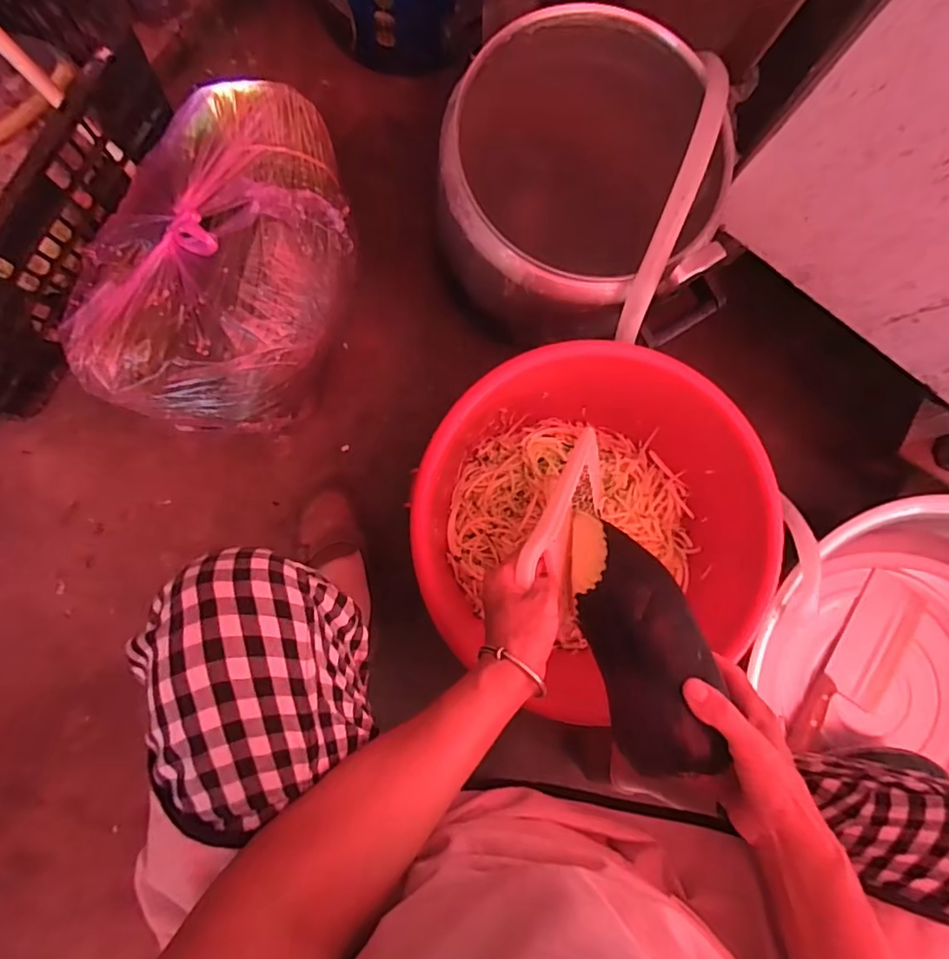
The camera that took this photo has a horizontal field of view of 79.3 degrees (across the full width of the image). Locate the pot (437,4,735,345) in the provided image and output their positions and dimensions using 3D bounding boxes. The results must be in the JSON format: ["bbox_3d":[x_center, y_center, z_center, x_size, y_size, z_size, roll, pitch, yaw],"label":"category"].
[{"bbox_3d":[0.120,-0.345,0.728,0.314,0.257,0.320,1,82,-4],"label":"pot"}]

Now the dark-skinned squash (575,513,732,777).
[{"bbox_3d":[0.138,0.124,0.477,0.083,0.058,0.218,-10,64,-5],"label":"dark-skinned squash"}]

